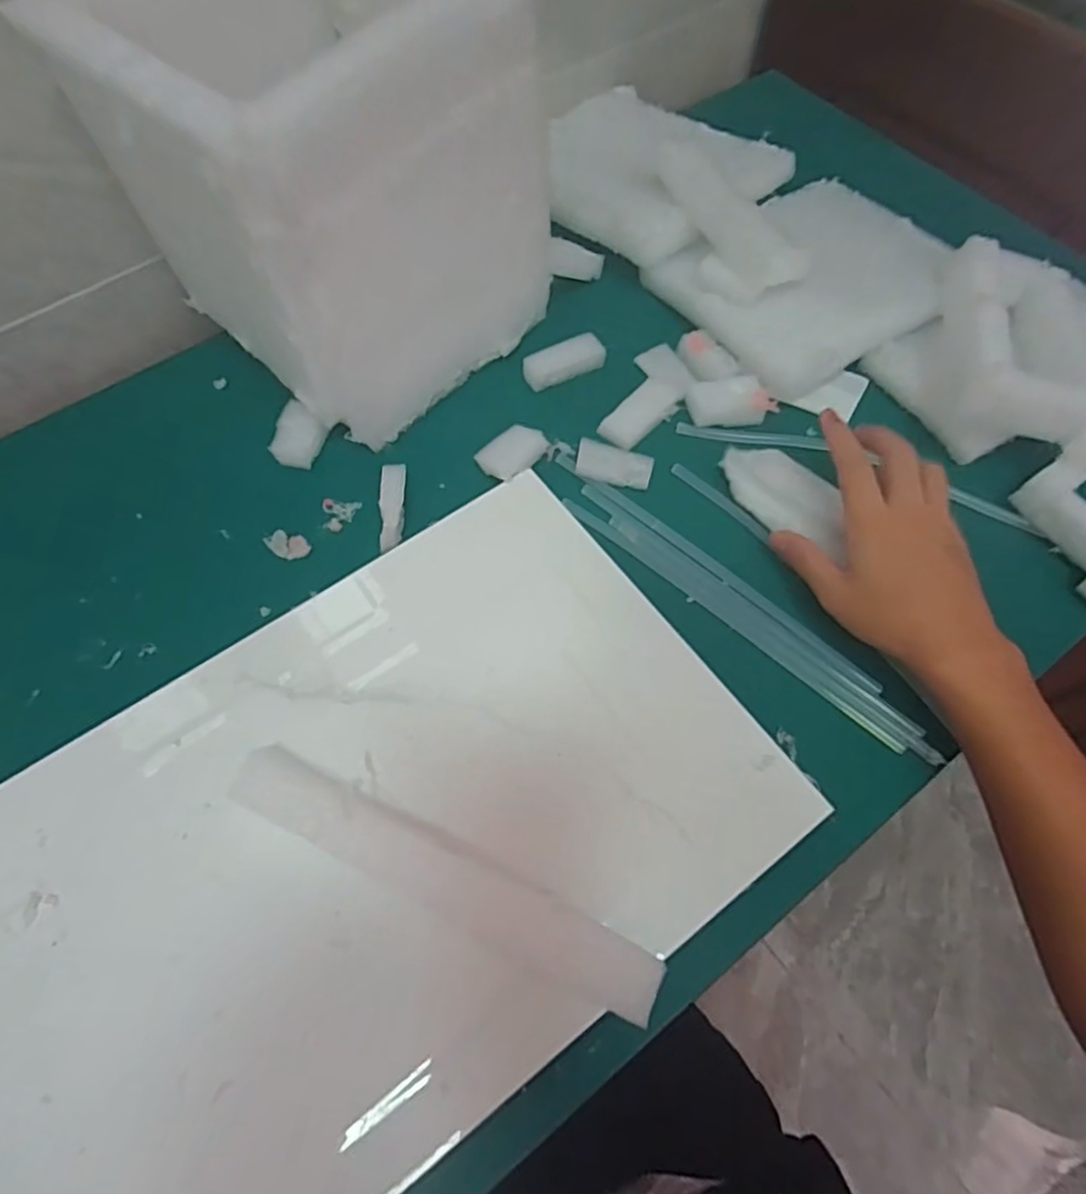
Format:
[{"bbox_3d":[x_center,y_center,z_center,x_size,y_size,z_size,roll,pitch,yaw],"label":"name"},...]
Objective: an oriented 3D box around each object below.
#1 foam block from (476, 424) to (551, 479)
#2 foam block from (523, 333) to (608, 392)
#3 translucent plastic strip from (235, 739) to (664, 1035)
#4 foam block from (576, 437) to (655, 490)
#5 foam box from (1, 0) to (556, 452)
[{"bbox_3d":[-0.022,-0.107,0.485,0.049,0.010,0.032,-42,70,-17],"label":"foam block"},{"bbox_3d":[0.017,-0.187,0.520,0.065,0.019,0.021,-23,66,-9],"label":"foam block"},{"bbox_3d":[-0.056,0.150,0.356,0.251,0.015,0.038,24,67,12],"label":"translucent plastic strip"},{"bbox_3d":[0.053,-0.098,0.482,0.054,0.007,0.033,12,65,7],"label":"foam block"},{"bbox_3d":[-0.137,-0.278,0.446,0.199,0.231,0.210,42,72,19],"label":"foam box"}]

